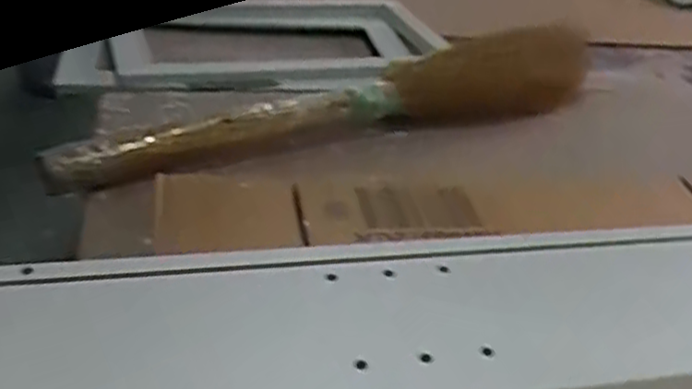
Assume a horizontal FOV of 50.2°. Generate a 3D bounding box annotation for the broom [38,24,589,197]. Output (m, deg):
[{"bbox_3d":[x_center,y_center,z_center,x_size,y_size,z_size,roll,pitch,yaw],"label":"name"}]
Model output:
[{"bbox_3d":[0.025,-0.098,0.766,0.652,0.087,0.100,-18,40,-35],"label":"broom"}]

